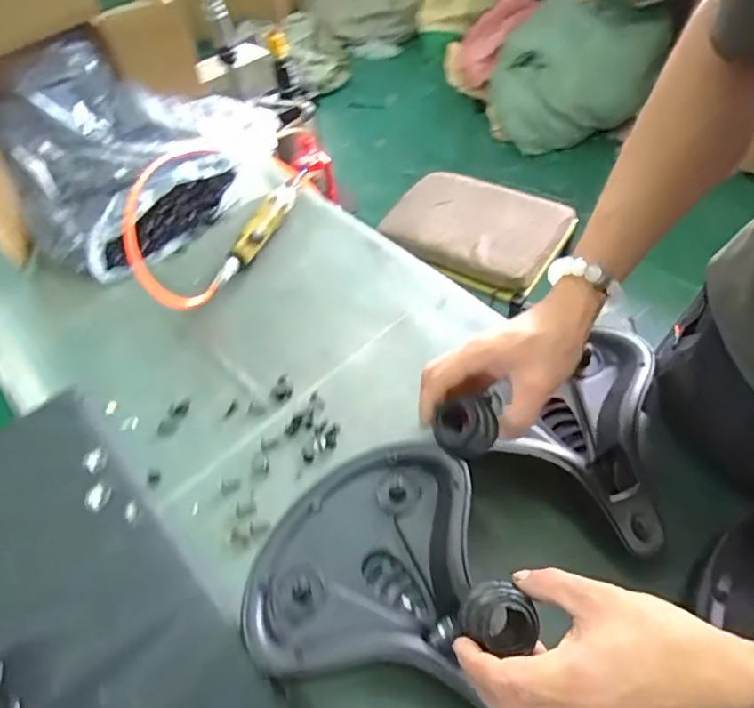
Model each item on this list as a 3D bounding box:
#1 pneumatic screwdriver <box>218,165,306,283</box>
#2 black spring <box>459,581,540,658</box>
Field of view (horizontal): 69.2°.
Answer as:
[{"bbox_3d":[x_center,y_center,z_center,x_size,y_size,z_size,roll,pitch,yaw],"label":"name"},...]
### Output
[{"bbox_3d":[-0.174,-0.214,0.863,0.037,0.032,0.274,13,55,14],"label":"pneumatic screwdriver"},{"bbox_3d":[0.078,0.168,0.348,0.047,0.038,0.038,33,63,26],"label":"black spring"}]

